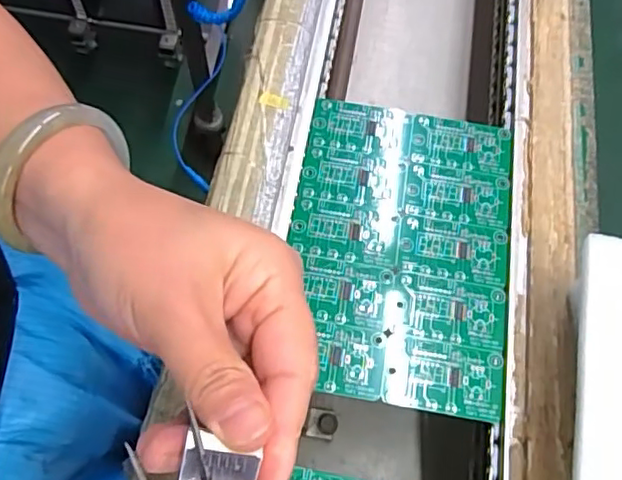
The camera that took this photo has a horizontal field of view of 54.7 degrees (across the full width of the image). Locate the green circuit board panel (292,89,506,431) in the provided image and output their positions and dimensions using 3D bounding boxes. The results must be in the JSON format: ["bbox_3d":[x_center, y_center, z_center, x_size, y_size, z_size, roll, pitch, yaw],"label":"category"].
[{"bbox_3d":[0.051,0.001,0.345,0.122,0.004,0.180,9,64,2],"label":"green circuit board panel"}]

